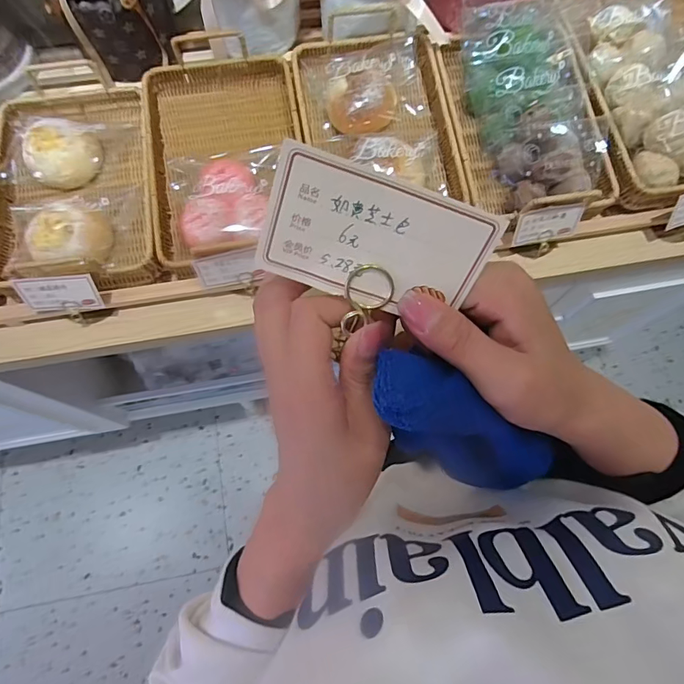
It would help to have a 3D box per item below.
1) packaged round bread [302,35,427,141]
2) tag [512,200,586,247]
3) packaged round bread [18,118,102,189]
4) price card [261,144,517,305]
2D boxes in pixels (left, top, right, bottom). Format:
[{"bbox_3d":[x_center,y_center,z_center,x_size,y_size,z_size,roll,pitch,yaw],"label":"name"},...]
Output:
[{"bbox_3d":[0.036,-0.361,0.645,0.161,0.055,0.135,-16,72,-7],"label":"packaged round bread"},{"bbox_3d":[0.272,-0.155,0.607,0.089,0.049,0.007,-11,44,1],"label":"tag"},{"bbox_3d":[-0.373,-0.257,0.612,0.092,0.036,0.093,-41,77,-14],"label":"packaged round bread"},{"bbox_3d":[0.014,-0.040,0.184,0.088,0.053,0.004,17,33,-7],"label":"price card"}]

